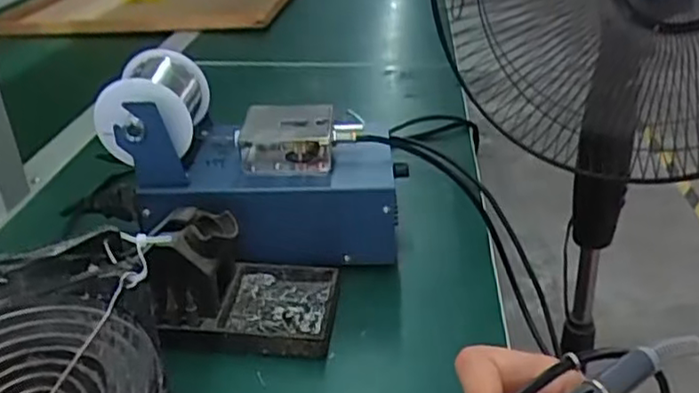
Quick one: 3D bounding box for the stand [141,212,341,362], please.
[{"bbox_3d":[-0.068,0.049,0.435,0.113,0.068,0.079,1,30,5],"label":"stand"}]

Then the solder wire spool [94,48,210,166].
[{"bbox_3d":[-0.141,-0.067,0.481,0.063,0.054,0.090,-2,30,0],"label":"solder wire spool"}]

